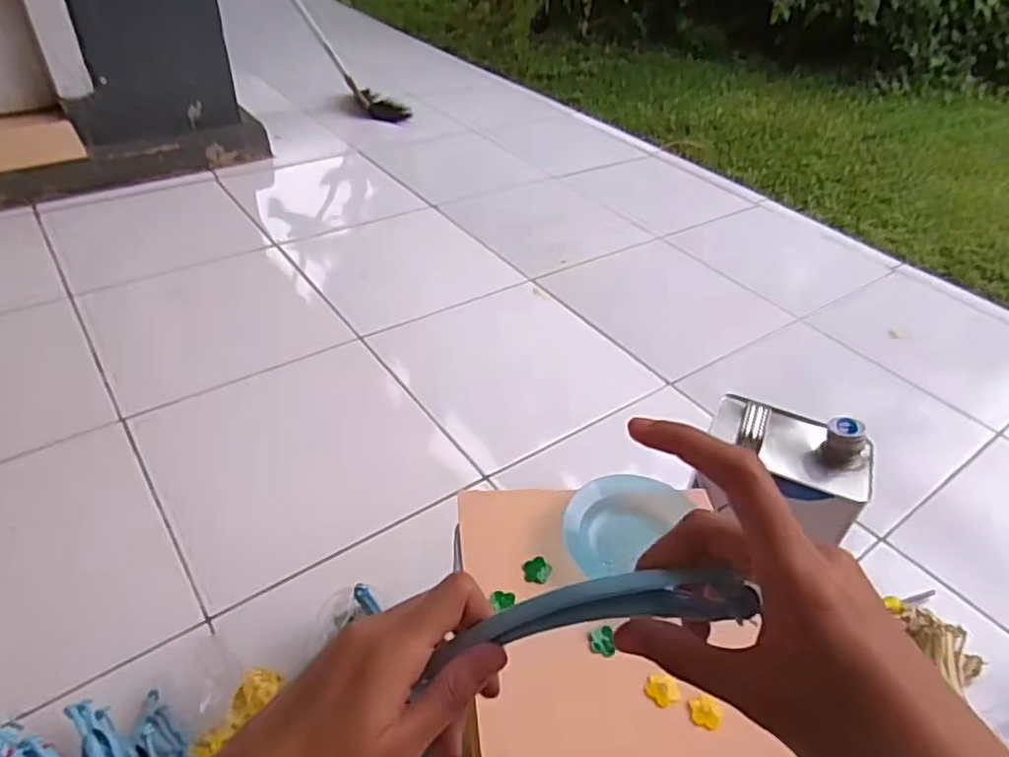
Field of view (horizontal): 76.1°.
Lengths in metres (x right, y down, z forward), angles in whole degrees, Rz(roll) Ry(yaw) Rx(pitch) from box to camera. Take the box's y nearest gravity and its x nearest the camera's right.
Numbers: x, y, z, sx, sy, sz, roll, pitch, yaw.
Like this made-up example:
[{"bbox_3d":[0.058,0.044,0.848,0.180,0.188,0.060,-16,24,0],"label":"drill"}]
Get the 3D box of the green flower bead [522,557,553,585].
[{"bbox_3d":[0.028,0.164,0.553,0.024,0.004,0.022,-3,62,5],"label":"green flower bead"}]

